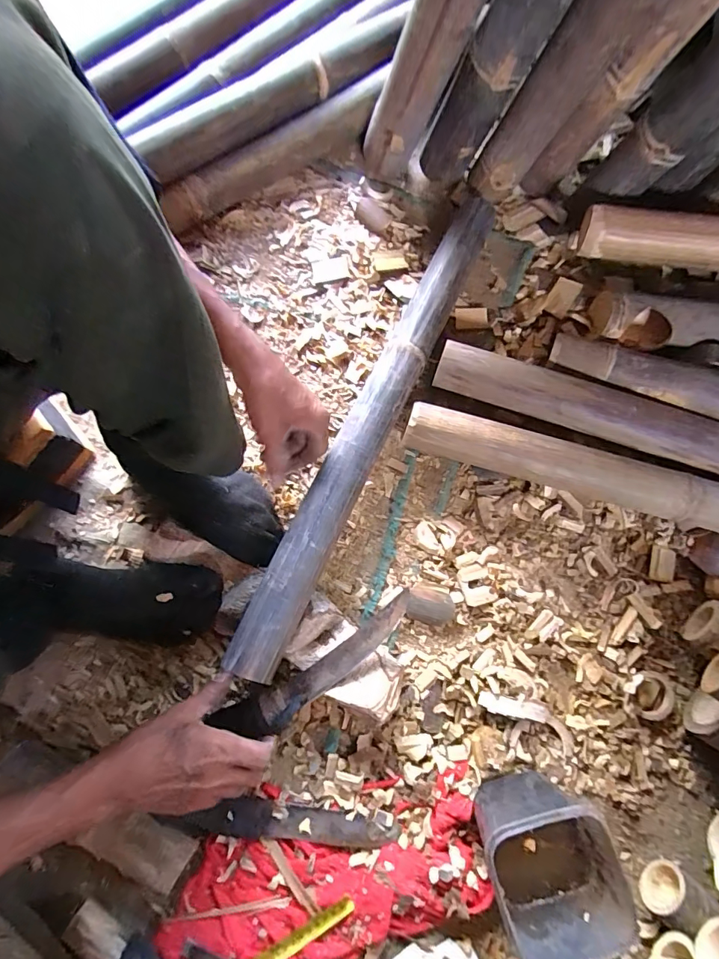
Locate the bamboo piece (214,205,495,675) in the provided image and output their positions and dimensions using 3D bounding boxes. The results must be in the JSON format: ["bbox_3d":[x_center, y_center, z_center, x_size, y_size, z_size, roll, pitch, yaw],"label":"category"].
[{"bbox_3d":[0.019,-0.080,0.531,0.053,0.034,0.628,25,76,4],"label":"bamboo piece"}]

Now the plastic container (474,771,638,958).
[{"bbox_3d":[0.182,0.374,0.452,0.107,0.112,0.115,-16,79,-4],"label":"plastic container"}]

